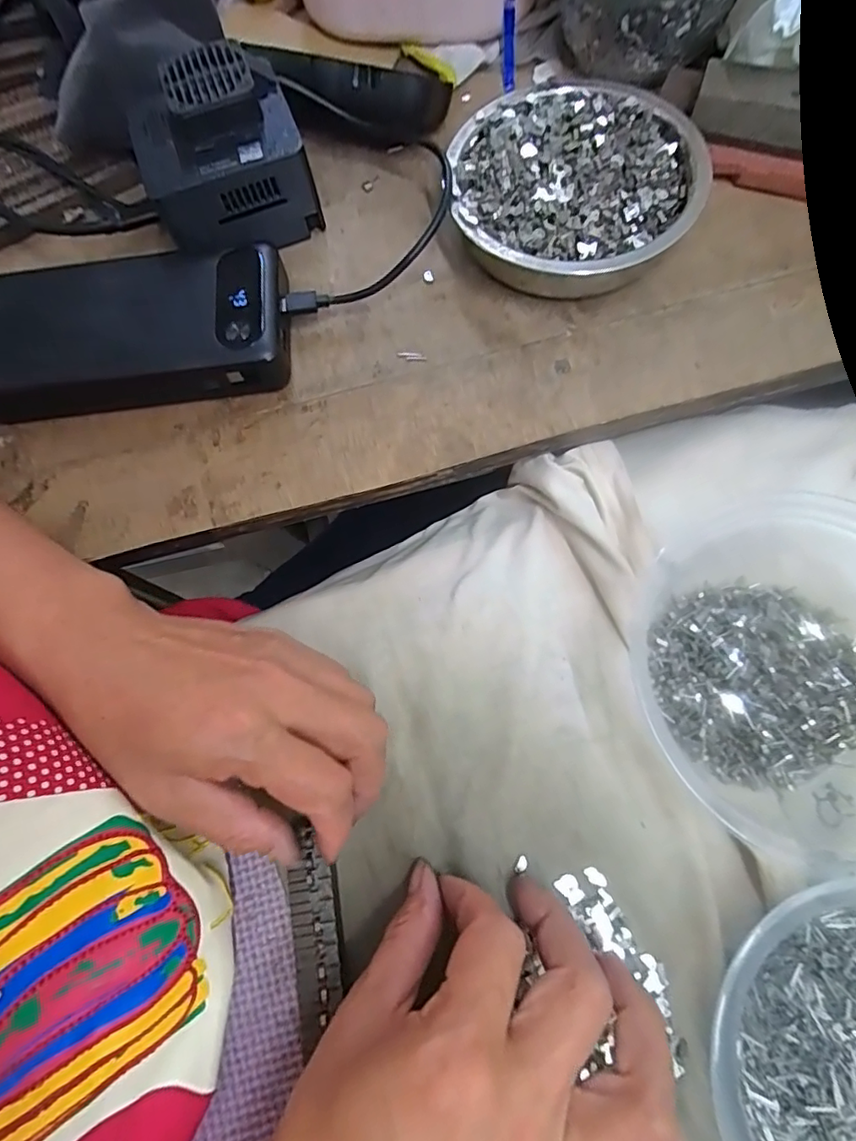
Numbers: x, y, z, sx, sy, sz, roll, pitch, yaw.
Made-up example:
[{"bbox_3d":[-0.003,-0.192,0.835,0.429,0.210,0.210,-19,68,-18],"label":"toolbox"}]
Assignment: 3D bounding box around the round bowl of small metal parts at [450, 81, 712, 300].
[{"bbox_3d":[0.072,-0.187,0.269,0.116,0.034,0.114,0,77,0],"label":"round bowl of small metal parts"}]

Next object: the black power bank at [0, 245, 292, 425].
[{"bbox_3d":[-0.147,-0.119,0.263,0.154,0.029,0.070,-6,73,2],"label":"black power bank"}]

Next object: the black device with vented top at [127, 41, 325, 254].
[{"bbox_3d":[-0.103,-0.205,0.273,0.077,0.056,0.074,-22,74,-2],"label":"black device with vented top"}]

